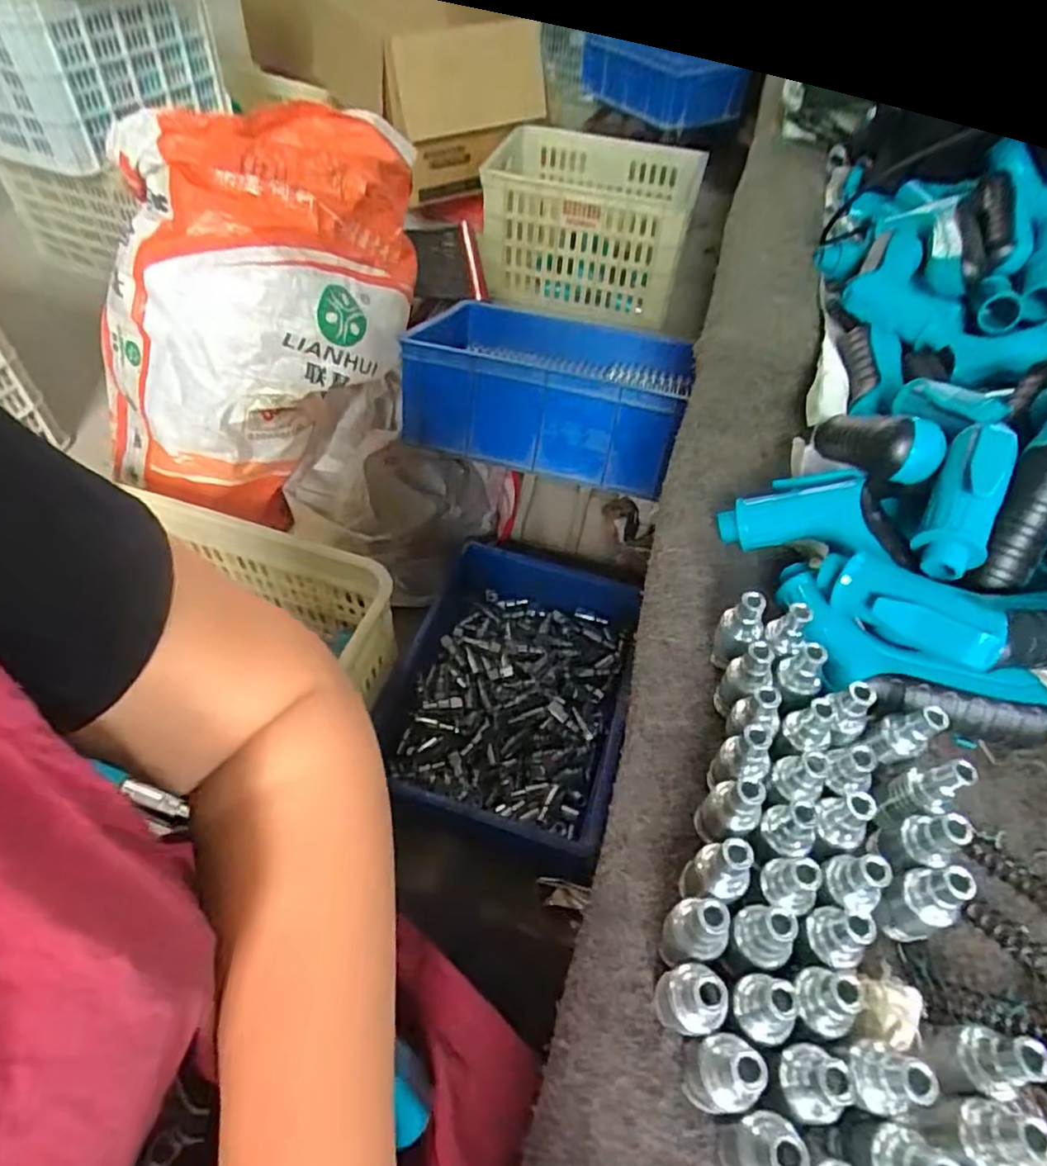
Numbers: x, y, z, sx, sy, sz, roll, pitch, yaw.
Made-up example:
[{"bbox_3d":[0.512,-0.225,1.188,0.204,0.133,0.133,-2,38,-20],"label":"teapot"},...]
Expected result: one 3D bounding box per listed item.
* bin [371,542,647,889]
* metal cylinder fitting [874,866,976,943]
[{"bbox_3d":[-0.026,0.150,0.901,0.286,0.119,0.404,11,52,5],"label":"bin"},{"bbox_3d":[0.159,0.130,0.264,0.018,0.052,0.022,-17,54,-16],"label":"metal cylinder fitting"}]

